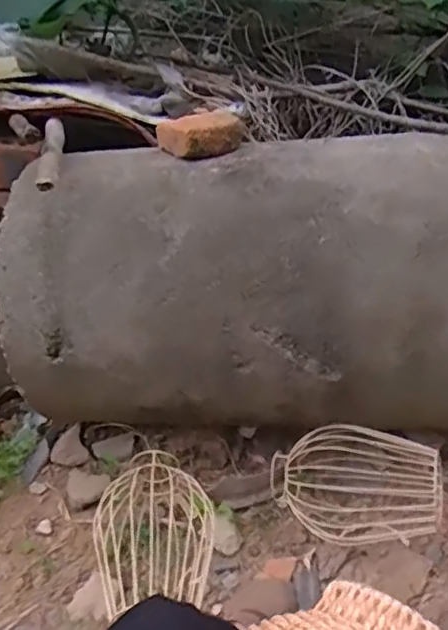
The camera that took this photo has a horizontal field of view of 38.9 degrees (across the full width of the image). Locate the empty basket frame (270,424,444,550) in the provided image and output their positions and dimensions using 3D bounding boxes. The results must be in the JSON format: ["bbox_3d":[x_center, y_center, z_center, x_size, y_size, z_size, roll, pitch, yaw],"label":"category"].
[{"bbox_3d":[0.201,0.269,0.984,0.262,0.138,0.111,3,36,12],"label":"empty basket frame"}]

